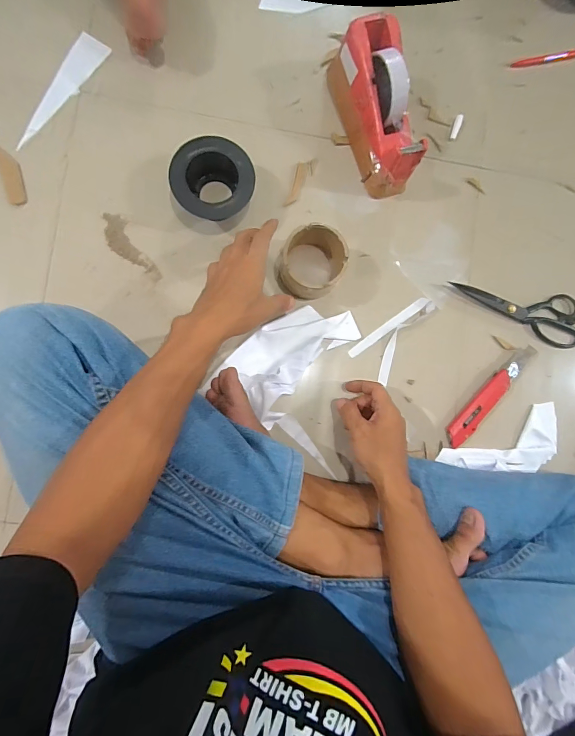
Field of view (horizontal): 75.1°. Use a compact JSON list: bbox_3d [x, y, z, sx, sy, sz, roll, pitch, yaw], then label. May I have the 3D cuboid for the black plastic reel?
[{"bbox_3d":[-0.098,-0.250,0.507,0.104,0.052,0.097,0,86,-5],"label":"black plastic reel"}]

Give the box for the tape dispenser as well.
[{"bbox_3d":[0.124,-0.352,0.506,0.071,0.105,0.200,-18,88,-7],"label":"tape dispenser"}]

